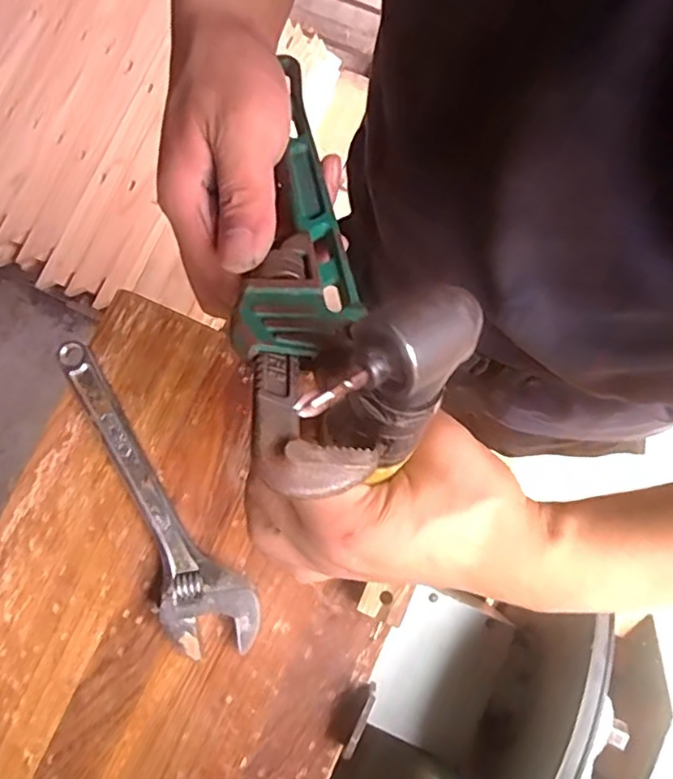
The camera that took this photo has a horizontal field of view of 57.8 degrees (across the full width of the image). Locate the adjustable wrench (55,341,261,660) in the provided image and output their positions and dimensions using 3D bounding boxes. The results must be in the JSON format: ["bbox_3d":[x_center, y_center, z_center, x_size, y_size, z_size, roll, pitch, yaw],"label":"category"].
[{"bbox_3d":[-0.161,0.088,0.497,0.069,0.012,0.283,-35,82,-3],"label":"adjustable wrench"}]

